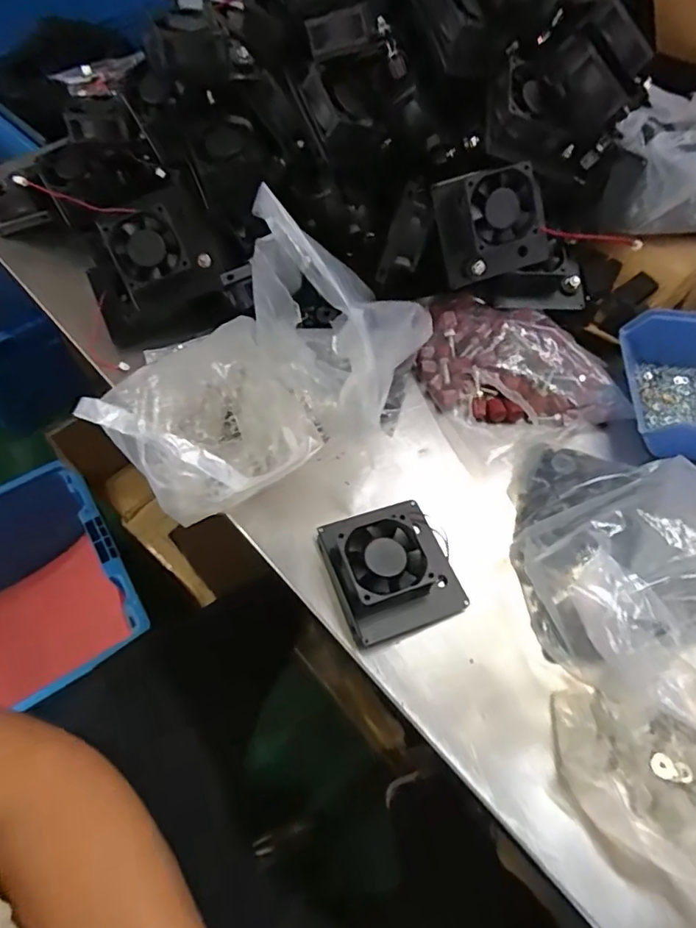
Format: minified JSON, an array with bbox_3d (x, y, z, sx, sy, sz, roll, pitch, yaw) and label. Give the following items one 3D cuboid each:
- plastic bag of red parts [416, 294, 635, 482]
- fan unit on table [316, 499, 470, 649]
[{"bbox_3d":[0.150,-0.089,0.500,0.158,0.049,0.172,-19,62,-12],"label":"plastic bag of red parts"},{"bbox_3d":[0.033,0.075,0.410,0.089,0.035,0.098,-18,62,-11],"label":"fan unit on table"}]

